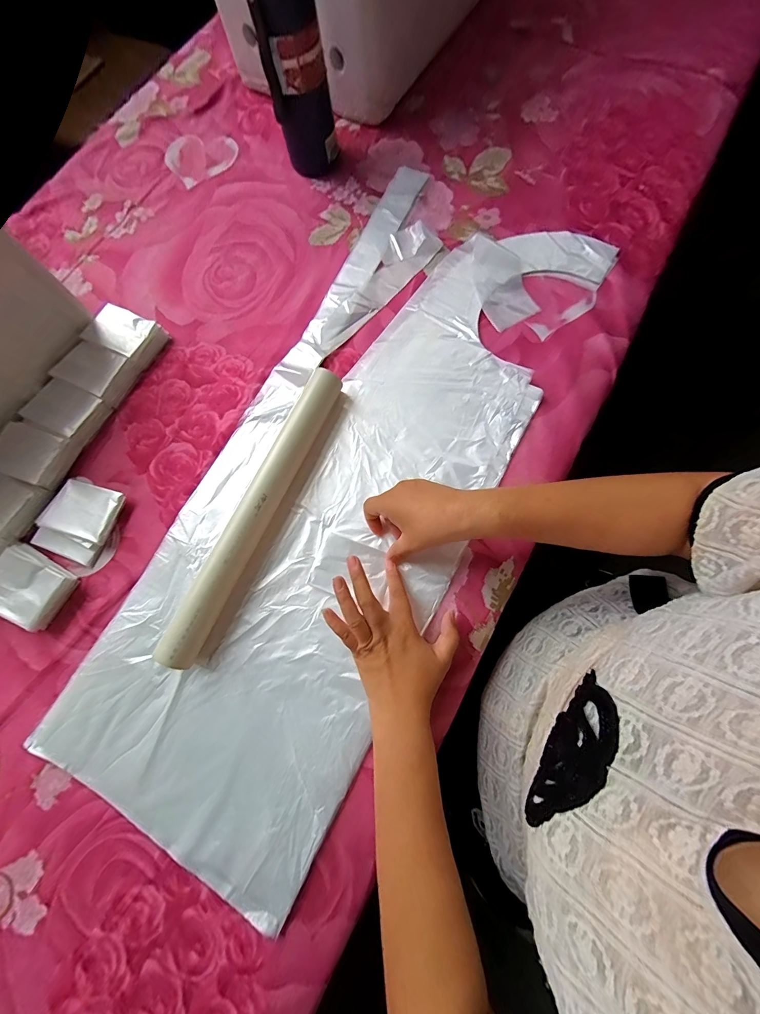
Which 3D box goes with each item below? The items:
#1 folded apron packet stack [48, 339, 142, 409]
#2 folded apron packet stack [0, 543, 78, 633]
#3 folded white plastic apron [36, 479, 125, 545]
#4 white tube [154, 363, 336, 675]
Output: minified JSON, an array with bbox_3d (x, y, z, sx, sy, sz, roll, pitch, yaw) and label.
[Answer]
[{"bbox_3d":[-0.378,-0.180,0.477,0.086,0.025,0.064,25,78,11],"label":"folded apron packet stack"},{"bbox_3d":[-0.400,0.090,0.402,0.081,0.030,0.069,24,77,10],"label":"folded apron packet stack"},{"bbox_3d":[-0.354,0.004,0.428,0.081,0.016,0.065,16,76,8],"label":"folded white plastic apron"},{"bbox_3d":[-0.133,0.000,0.401,0.033,0.043,0.351,22,77,10],"label":"white tube"}]

